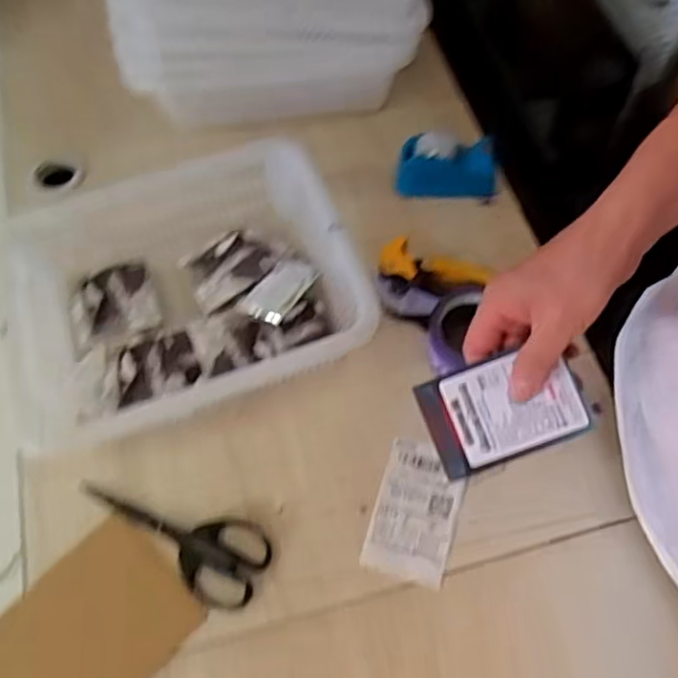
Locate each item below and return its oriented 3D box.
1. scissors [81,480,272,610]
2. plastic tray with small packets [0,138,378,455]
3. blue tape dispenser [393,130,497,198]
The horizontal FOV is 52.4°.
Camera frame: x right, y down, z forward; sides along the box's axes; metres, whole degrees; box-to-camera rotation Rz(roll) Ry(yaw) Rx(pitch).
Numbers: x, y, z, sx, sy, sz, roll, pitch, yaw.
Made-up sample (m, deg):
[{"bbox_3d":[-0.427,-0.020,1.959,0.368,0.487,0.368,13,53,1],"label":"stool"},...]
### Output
[{"bbox_3d":[-0.162,0.185,0.656,0.196,0.009,0.078,22,65,14],"label":"scissors"},{"bbox_3d":[-0.163,-0.038,0.711,0.356,0.119,0.271,-18,62,-6],"label":"plastic tray with small packets"},{"bbox_3d":[0.127,-0.206,0.819,0.117,0.062,0.059,-1,62,3],"label":"blue tape dispenser"}]

